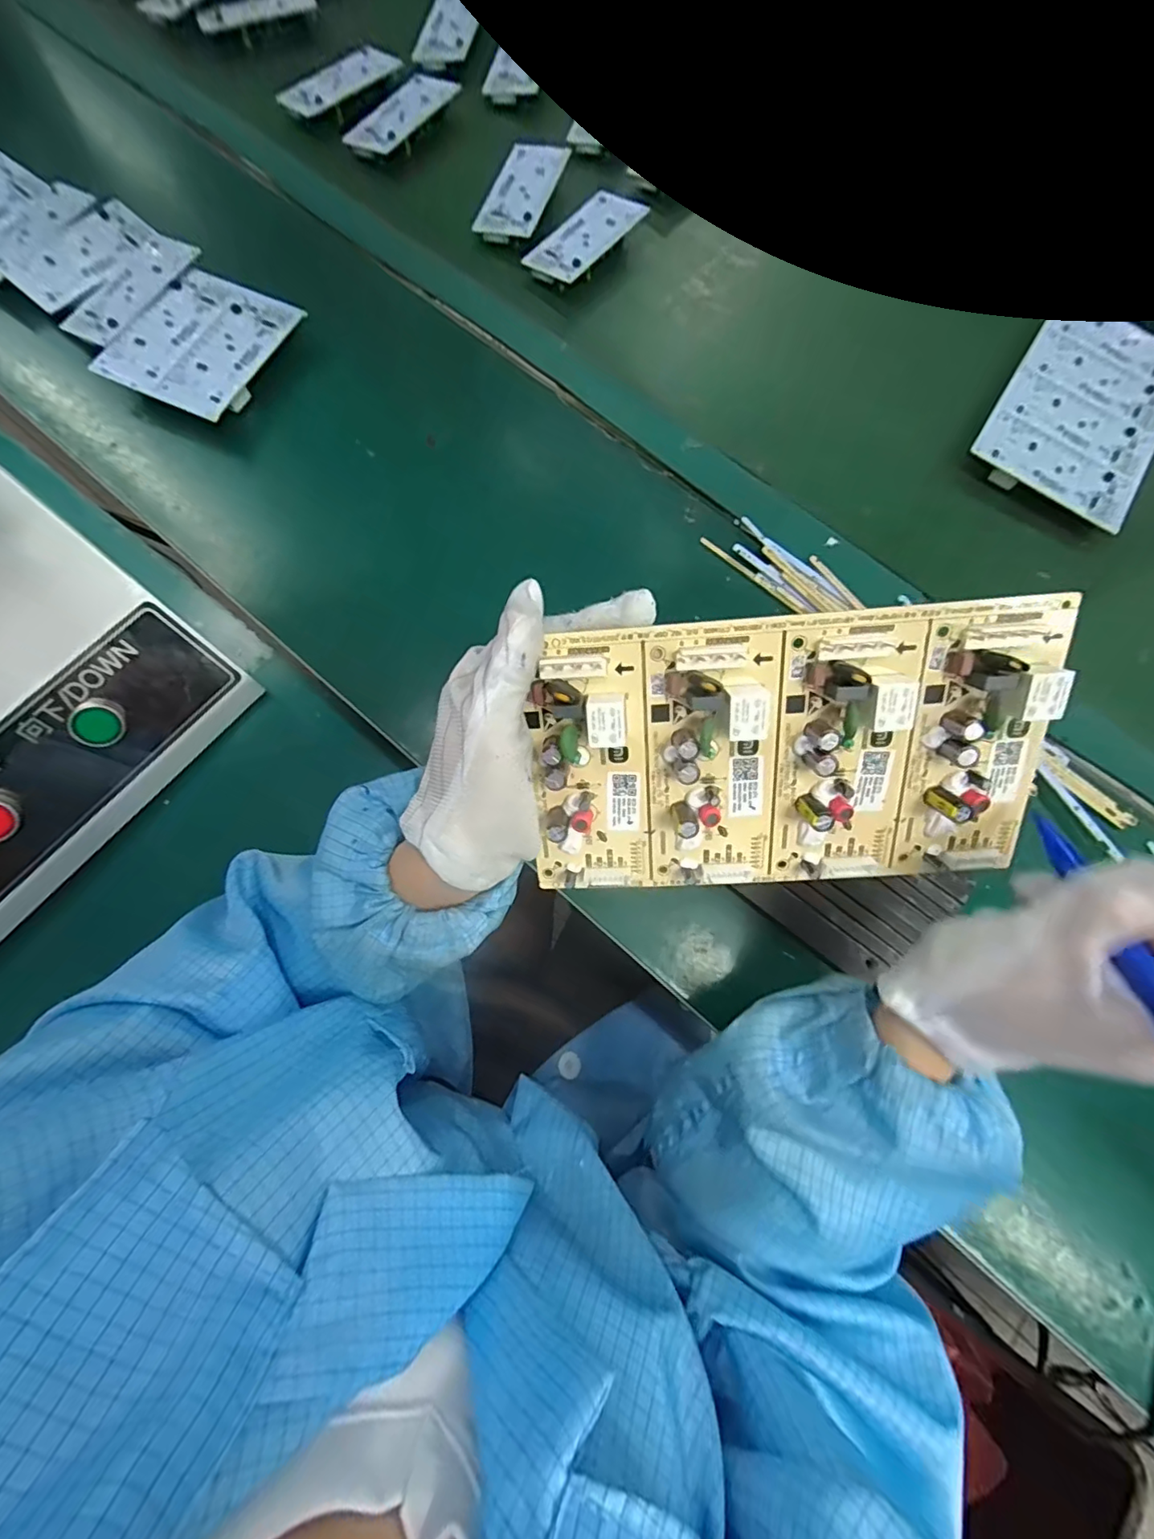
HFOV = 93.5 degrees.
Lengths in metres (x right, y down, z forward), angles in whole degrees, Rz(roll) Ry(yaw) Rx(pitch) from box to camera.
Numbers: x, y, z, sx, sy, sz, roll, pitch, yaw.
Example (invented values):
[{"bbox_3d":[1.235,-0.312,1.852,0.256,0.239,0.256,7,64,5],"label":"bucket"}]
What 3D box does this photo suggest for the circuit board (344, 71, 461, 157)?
[{"bbox_3d":[-0.165,-0.629,0.522,0.048,0.014,0.119,34,76,6],"label":"circuit board"}]

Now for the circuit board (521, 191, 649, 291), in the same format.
[{"bbox_3d":[0.009,-0.467,0.480,0.050,0.017,0.110,40,77,7],"label":"circuit board"}]

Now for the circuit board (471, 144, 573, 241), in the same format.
[{"bbox_3d":[-0.049,-0.524,0.494,0.054,0.016,0.109,19,75,2],"label":"circuit board"}]

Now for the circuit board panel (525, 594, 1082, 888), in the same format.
[{"bbox_3d":[0.088,-0.003,0.232,0.210,0.017,0.119,-3,112,5],"label":"circuit board panel"}]

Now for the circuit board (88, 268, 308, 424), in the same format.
[{"bbox_3d":[-0.295,-0.340,0.431,0.106,0.009,0.126,25,72,-2],"label":"circuit board"}]

